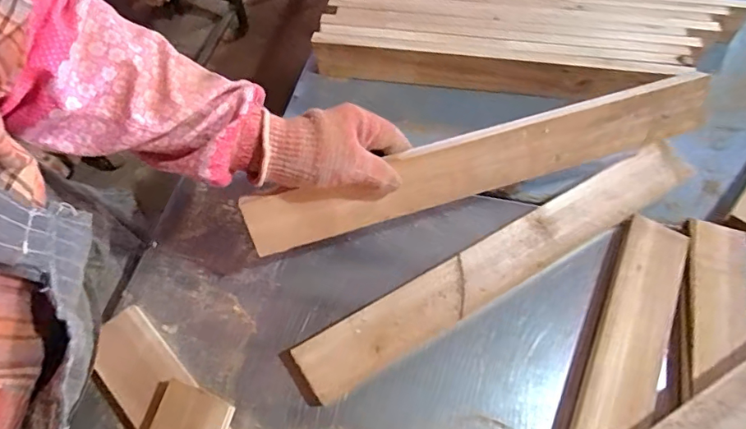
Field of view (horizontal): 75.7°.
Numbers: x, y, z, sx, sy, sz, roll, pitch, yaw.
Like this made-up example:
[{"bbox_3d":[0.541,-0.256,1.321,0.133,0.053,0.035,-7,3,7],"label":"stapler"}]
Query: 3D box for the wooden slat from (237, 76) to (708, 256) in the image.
[{"bbox_3d":[0.112,-0.052,0.466,0.469,0.057,0.014,-16,25,-6],"label":"wooden slat"}]

